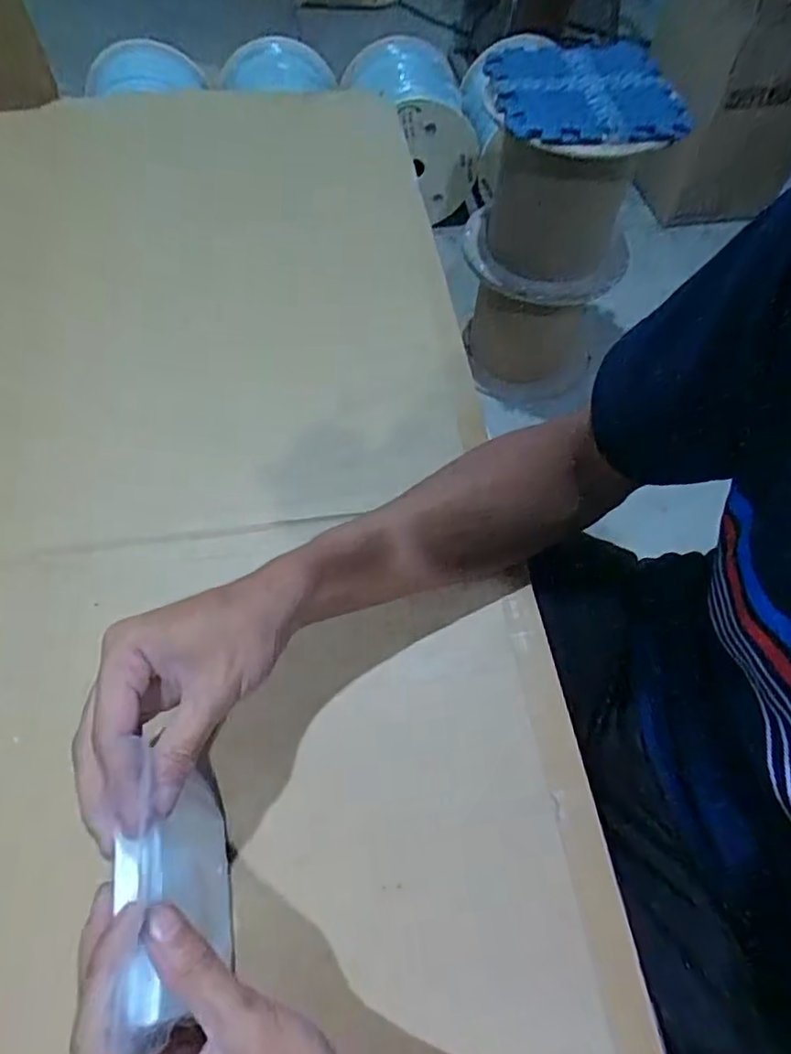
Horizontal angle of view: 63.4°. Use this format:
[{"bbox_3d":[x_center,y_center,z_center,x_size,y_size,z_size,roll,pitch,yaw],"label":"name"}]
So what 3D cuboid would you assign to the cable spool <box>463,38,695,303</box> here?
[{"bbox_3d":[0.327,-0.674,1.260,0.331,0.377,0.318,0,61,0],"label":"cable spool"}]

